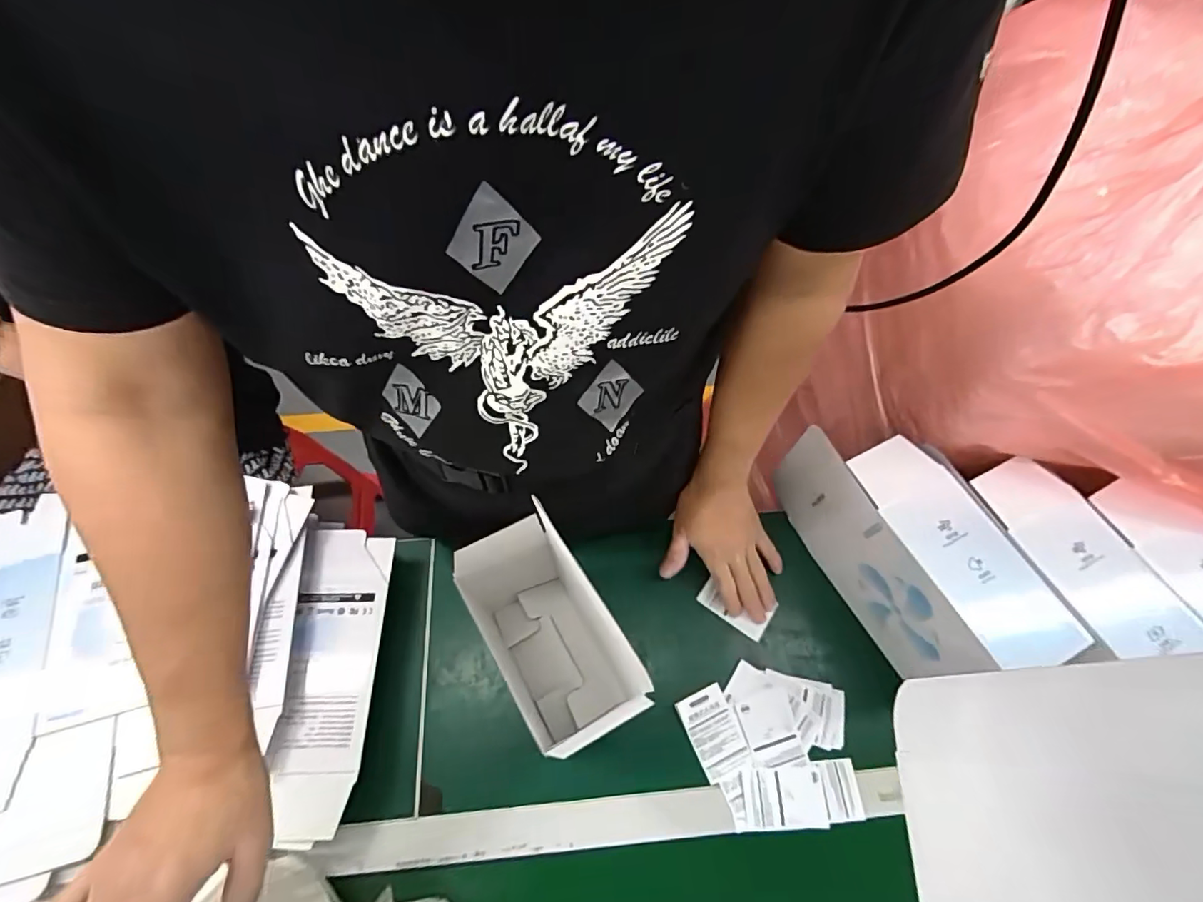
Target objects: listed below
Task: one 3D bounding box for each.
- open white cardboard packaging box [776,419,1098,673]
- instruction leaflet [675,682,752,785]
[{"bbox_3d":[0.331,0.106,0.572,0.106,0.164,0.287,-21,65,-10],"label":"open white cardboard packaging box"},{"bbox_3d":[0.123,0.310,0.563,0.055,0.004,0.085,-21,65,-10],"label":"instruction leaflet"}]

